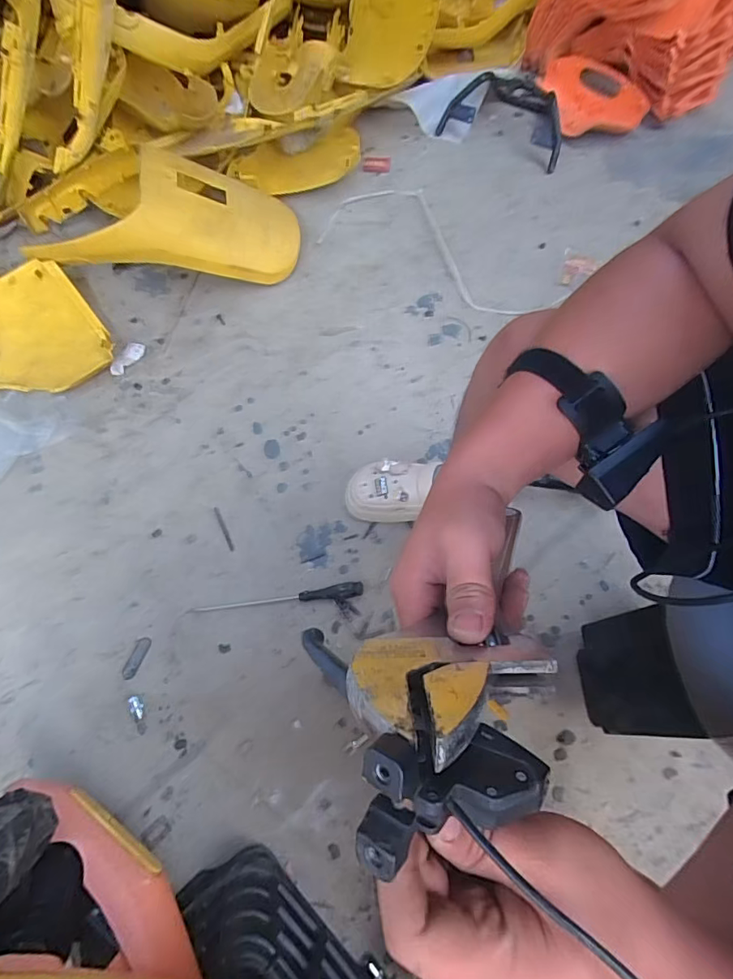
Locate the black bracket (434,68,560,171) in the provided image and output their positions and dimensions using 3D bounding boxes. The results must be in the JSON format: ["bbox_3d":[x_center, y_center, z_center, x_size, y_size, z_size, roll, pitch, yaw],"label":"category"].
[{"bbox_3d":[0.370,-1.021,1.276,0.331,0.087,0.278,12,68,5],"label":"black bracket"}]

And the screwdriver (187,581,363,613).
[{"bbox_3d":[-0.161,0.194,0.842,0.308,0.023,0.026,-6,68,-3],"label":"screwdriver"}]

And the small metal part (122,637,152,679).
[{"bbox_3d":[-0.401,0.293,0.826,0.025,0.004,0.072,21,69,8],"label":"small metal part"}]

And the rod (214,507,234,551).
[{"bbox_3d":[-0.273,0.075,0.909,0.009,0.004,0.093,-25,73,-9],"label":"rod"}]

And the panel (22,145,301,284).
[{"bbox_3d":[-0.441,-0.582,1.035,0.567,0.186,0.245,-11,68,-5],"label":"panel"}]

